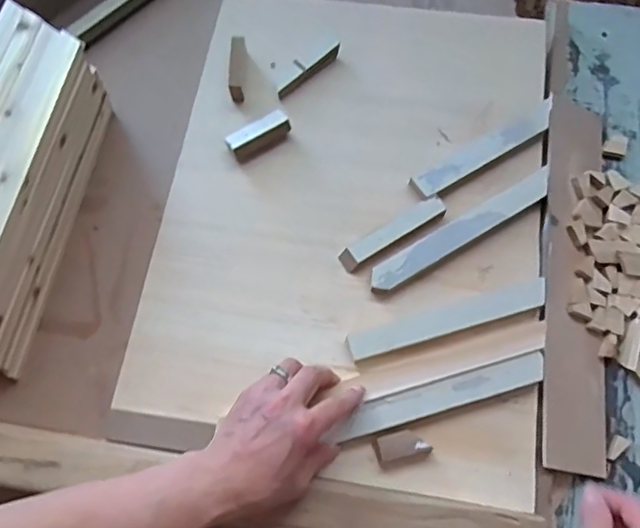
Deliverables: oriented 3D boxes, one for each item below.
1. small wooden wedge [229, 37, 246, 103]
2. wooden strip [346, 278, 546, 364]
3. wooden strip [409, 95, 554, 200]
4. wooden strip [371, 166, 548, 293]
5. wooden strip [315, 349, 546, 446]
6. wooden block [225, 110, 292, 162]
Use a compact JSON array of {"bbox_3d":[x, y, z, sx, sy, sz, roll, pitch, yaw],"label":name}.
[{"bbox_3d":[-0.103,-0.242,0.705,0.018,0.024,0.081,-1,69,1],"label":"small wooden wedge"},{"bbox_3d":[0.134,0.057,0.598,0.214,0.007,0.031,-17,70,-4],"label":"wooden strip"},{"bbox_3d":[0.194,-0.133,0.657,0.200,0.015,0.032,-30,71,-9],"label":"wooden strip"},{"bbox_3d":[0.158,-0.038,0.627,0.235,0.010,0.034,-30,71,-9],"label":"wooden strip"},{"bbox_3d":[0.117,0.132,0.562,0.217,0.011,0.031,-17,70,-5],"label":"wooden strip"},{"bbox_3d":[-0.071,-0.153,0.670,0.076,0.027,0.027,-30,71,-9],"label":"wooden block"}]

